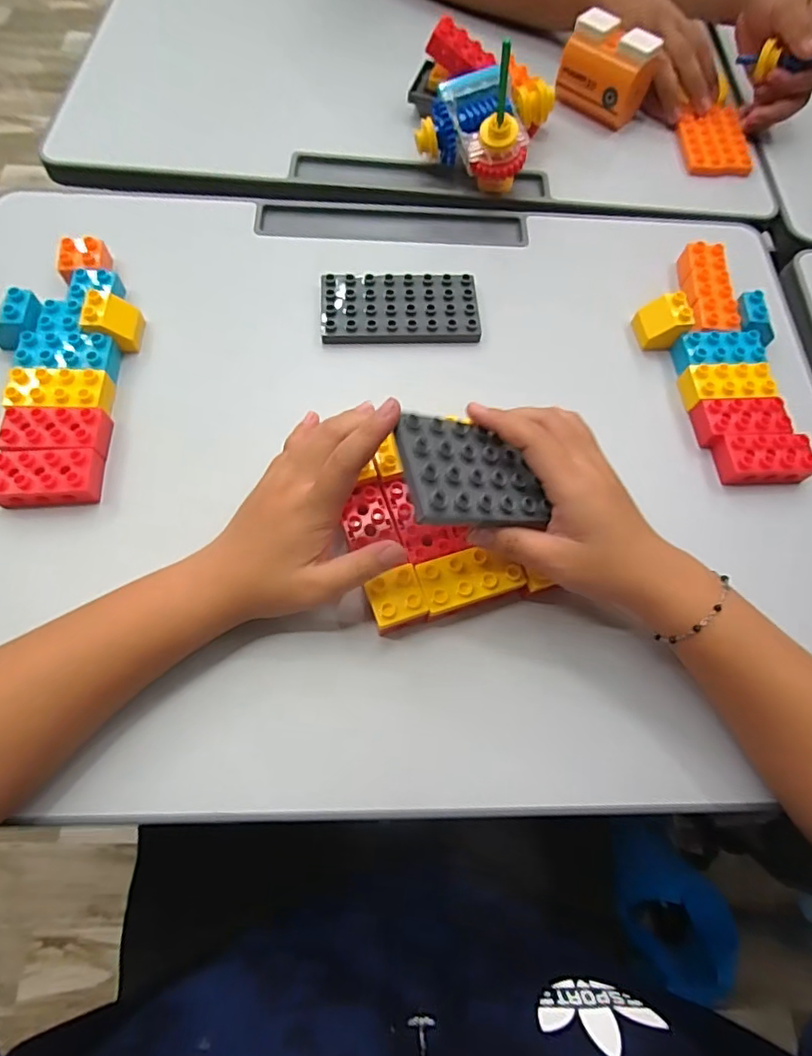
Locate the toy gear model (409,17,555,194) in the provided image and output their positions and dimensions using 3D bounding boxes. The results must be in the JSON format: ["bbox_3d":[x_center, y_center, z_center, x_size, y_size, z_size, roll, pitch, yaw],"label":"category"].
[{"bbox_3d":[0.067,-0.391,0.487,0.121,0.109,0.133,7,67,-1],"label":"toy gear model"}]

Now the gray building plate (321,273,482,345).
[{"bbox_3d":[-0.004,-0.179,0.441,0.126,0.018,0.064,-3,67,-5],"label":"gray building plate"}]

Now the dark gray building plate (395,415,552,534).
[{"bbox_3d":[0.038,-0.030,0.294,0.086,0.009,0.061,2,65,-34],"label":"dark gray building plate"}]

